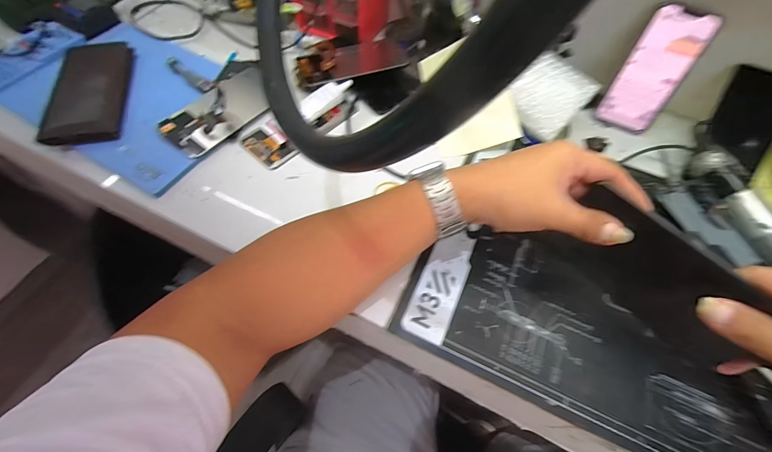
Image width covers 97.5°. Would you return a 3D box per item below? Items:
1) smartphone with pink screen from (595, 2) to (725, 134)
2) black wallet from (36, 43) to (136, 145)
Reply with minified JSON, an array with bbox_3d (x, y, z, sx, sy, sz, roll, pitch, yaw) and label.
[{"bbox_3d":[0.355,-0.204,0.452,0.073,0.149,0.014,28,36,16],"label":"smartphone with pink screen"},{"bbox_3d":[-0.402,-0.183,0.458,0.091,0.021,0.176,-1,67,-18],"label":"black wallet"}]

